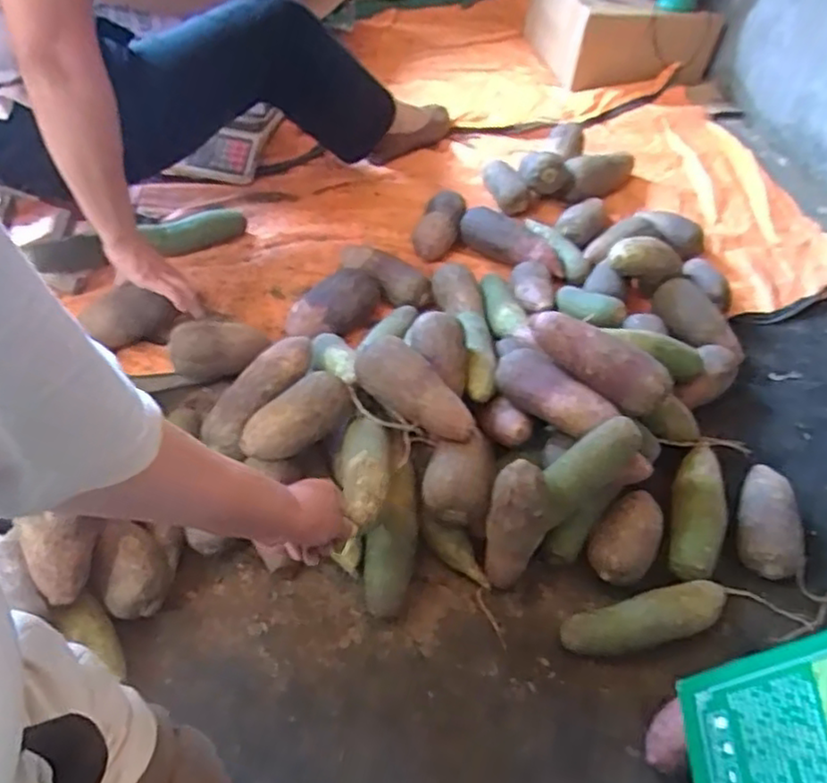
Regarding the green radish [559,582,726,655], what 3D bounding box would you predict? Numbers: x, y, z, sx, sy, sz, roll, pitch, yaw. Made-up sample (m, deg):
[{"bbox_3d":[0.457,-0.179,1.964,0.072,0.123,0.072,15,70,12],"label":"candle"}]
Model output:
[{"bbox_3d":[0.261,0.260,0.766,0.191,0.045,0.050,-10,50,-13],"label":"green radish"}]

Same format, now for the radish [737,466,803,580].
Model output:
[{"bbox_3d":[0.436,0.162,0.852,0.069,0.063,0.156,8,49,2],"label":"radish"}]

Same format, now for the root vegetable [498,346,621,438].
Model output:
[{"bbox_3d":[0.165,0.005,0.830,0.152,0.057,0.050,36,56,25],"label":"root vegetable"}]

